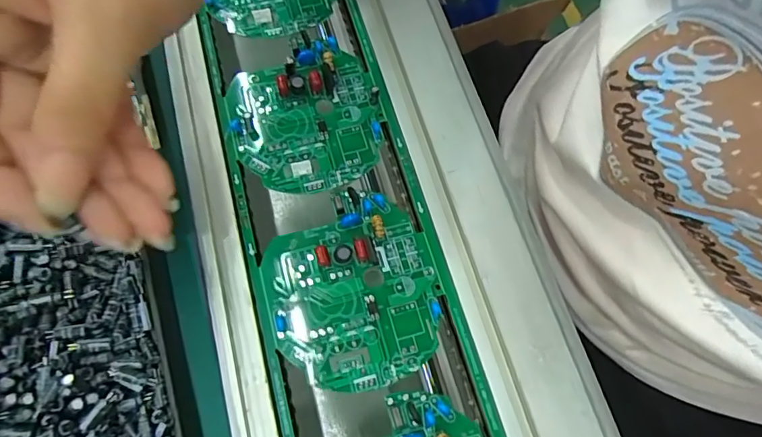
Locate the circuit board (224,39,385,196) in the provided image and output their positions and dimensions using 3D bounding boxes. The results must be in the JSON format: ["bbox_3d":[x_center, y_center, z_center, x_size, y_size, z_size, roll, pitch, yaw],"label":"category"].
[{"bbox_3d":[-0.041,-0.057,0.277,0.083,0.013,0.084,-23,71,-12],"label":"circuit board"}]

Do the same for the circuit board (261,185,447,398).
[{"bbox_3d":[-0.014,0.032,0.245,0.083,0.010,0.095,-12,69,-8],"label":"circuit board"}]

